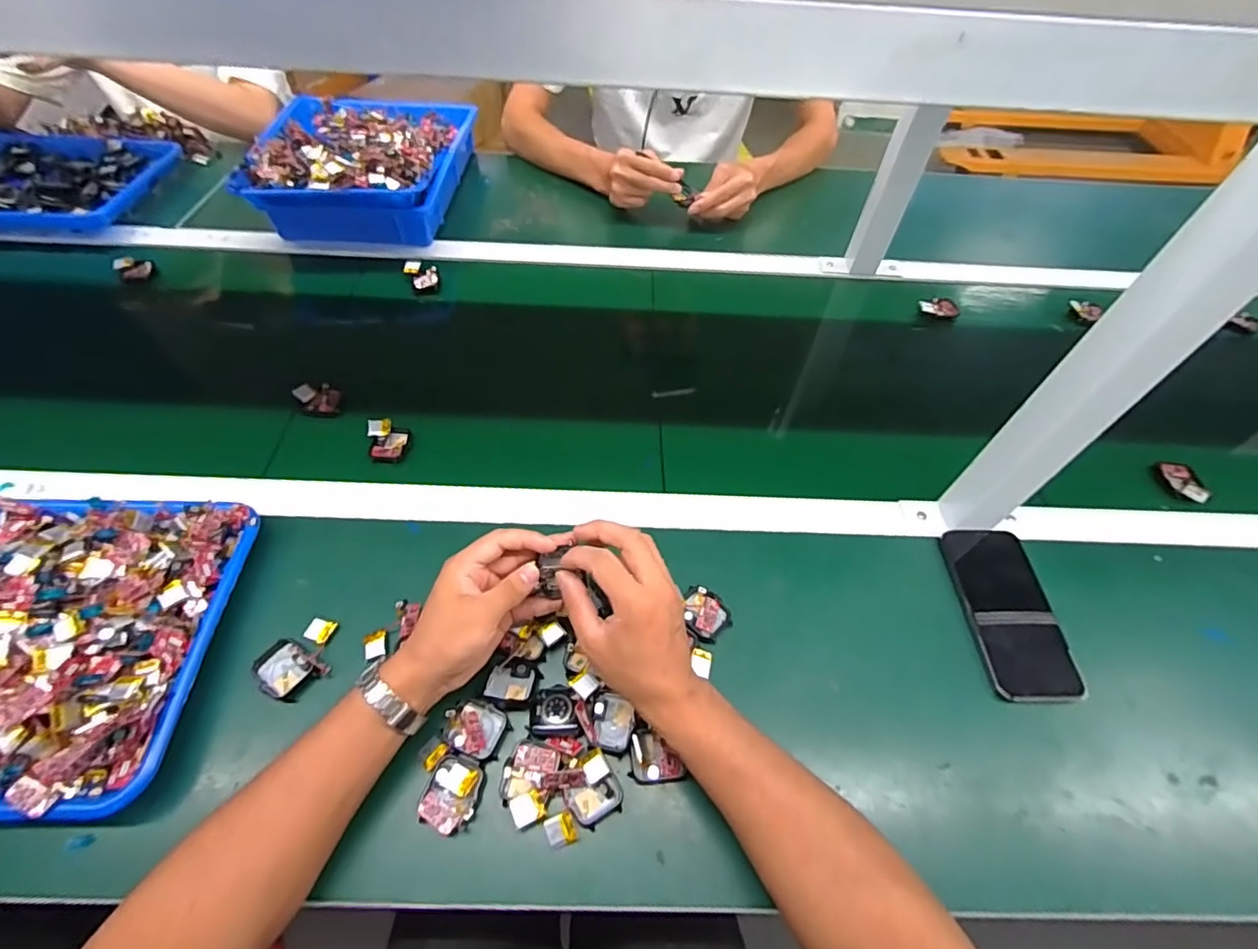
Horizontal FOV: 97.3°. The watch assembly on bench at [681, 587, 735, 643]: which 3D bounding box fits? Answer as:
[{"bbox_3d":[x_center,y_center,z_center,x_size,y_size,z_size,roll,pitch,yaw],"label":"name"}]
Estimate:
[{"bbox_3d":[0.068,0.123,0.494,0.039,0.010,0.046,-38,64,-25],"label":"watch assembly on bench"}]

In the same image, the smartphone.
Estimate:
[{"bbox_3d":[0.353,0.124,0.510,0.082,0.014,0.157,2,54,-1],"label":"smartphone"}]

